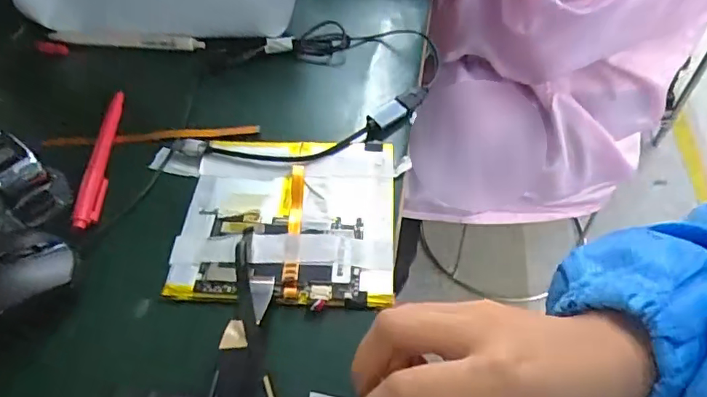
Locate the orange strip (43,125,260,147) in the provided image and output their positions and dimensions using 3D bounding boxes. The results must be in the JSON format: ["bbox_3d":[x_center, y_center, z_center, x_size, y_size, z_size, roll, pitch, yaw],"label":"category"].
[{"bbox_3d":[-0.144,-0.045,0.375,0.151,0.008,0.010,-3,50,-1],"label":"orange strip"}]

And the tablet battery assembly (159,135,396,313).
[{"bbox_3d":[-0.041,0.008,0.325,0.129,0.006,0.123,1,50,3],"label":"tablet battery assembly"}]

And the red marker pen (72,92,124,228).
[{"bbox_3d":[-0.174,-0.030,0.363,0.013,0.016,0.128,-7,50,-4],"label":"red marker pen"}]

